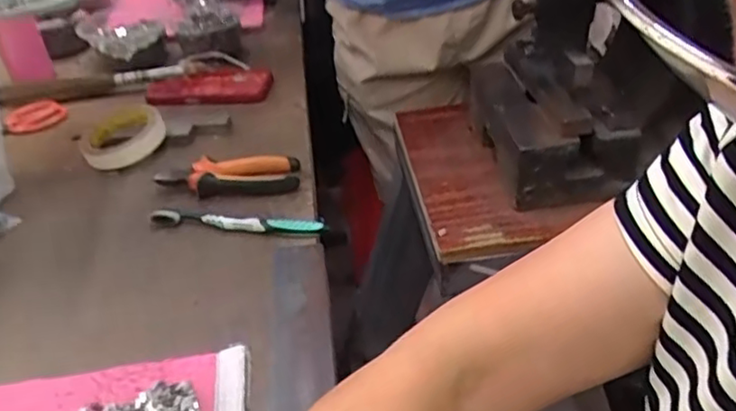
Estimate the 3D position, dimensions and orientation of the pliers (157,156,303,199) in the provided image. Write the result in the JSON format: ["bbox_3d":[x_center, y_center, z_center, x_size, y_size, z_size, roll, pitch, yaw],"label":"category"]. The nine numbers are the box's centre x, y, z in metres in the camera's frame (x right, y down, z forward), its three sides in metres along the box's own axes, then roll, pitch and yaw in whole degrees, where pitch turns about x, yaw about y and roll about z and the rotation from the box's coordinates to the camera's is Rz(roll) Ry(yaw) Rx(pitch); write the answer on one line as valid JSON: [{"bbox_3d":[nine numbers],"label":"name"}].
[{"bbox_3d":[-0.154,-0.031,0.700,0.154,0.029,0.053,-6,37,0],"label":"pliers"}]

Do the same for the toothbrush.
[{"bbox_3d":[-0.131,0.014,0.641,0.180,0.020,0.021,3,37,11],"label":"toothbrush"}]

